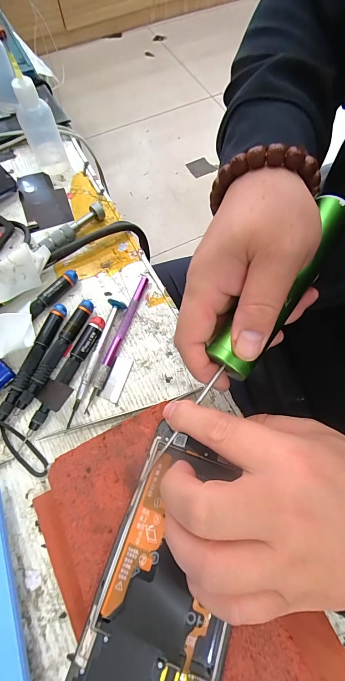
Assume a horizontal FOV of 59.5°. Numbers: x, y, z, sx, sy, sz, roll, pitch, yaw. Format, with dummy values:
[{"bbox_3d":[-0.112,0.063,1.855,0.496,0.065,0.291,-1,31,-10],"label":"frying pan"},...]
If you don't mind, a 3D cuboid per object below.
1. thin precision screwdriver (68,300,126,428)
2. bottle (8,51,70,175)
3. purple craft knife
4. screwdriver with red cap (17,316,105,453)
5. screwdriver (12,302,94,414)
[{"bbox_3d":[-0.066,0.013,0.257,0.012,0.016,0.116,16,68,7],"label":"thin precision screwdriver"},{"bbox_3d":[-0.141,-0.228,0.314,0.035,0.100,0.029,-21,69,-8],"label":"bottle"},{"bbox_3d":[-0.049,-0.002,0.268,0.010,0.008,0.134,17,68,7],"label":"purple craft knife"},{"bbox_3d":[-0.092,0.031,0.251,0.018,0.014,0.119,24,69,10],"label":"screwdriver with red cap"},{"bbox_3d":[-0.099,0.012,0.259,0.012,0.015,0.107,24,69,10],"label":"screwdriver"}]

